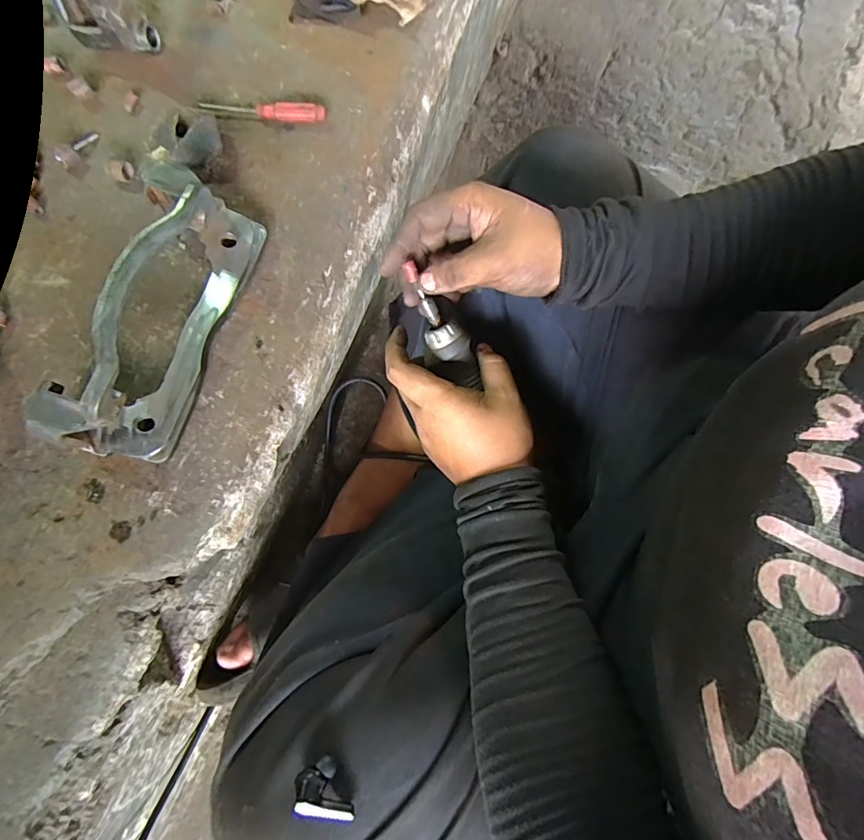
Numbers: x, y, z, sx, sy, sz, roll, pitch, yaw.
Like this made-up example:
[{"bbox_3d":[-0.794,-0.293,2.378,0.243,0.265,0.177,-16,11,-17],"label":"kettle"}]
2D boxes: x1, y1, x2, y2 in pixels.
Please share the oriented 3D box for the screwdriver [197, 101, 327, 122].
[{"bbox_3d":[-0.135,-0.246,0.363,0.101,0.014,0.013,9,78,2],"label":"screwdriver"}]

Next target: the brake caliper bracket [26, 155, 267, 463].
[{"bbox_3d":[-0.175,-0.070,0.293,0.057,0.080,0.188,18,79,4],"label":"brake caliper bracket"}]

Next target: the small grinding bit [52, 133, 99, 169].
[{"bbox_3d":[-0.278,-0.214,0.360,0.016,0.013,0.038,20,64,4],"label":"small grinding bit"}]

